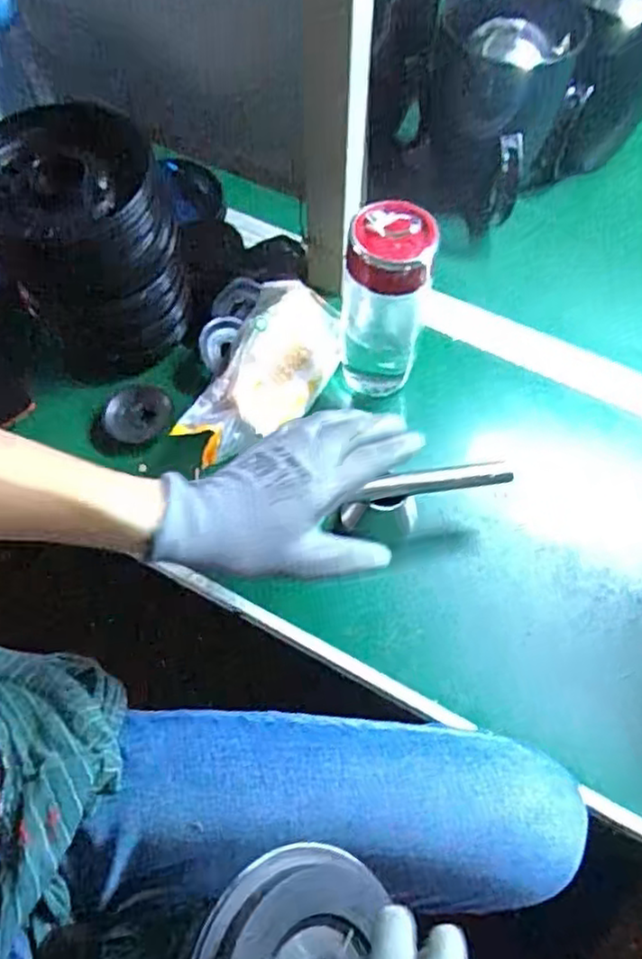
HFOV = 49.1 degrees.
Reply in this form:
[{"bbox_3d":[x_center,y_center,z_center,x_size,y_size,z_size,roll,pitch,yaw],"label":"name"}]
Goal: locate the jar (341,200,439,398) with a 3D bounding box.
[{"bbox_3d":[0.051,-0.140,0.583,0.061,0.172,0.059,0,61,0],"label":"jar"}]

